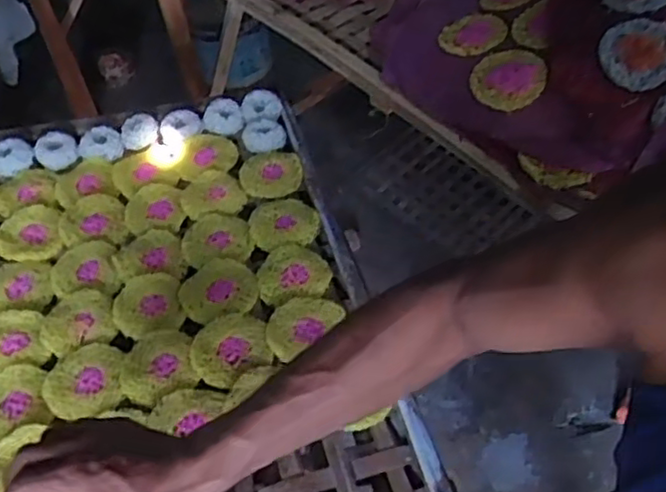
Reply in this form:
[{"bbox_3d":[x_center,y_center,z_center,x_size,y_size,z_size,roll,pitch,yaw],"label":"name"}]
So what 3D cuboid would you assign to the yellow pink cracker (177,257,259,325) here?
[{"bbox_3d":[-0.118,0.045,0.705,0.078,0.004,0.077,-3,49,3],"label":"yellow pink cracker"}]

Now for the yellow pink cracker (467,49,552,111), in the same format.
[{"bbox_3d":[0.182,-0.177,0.719,0.076,0.012,0.076,-19,59,10],"label":"yellow pink cracker"}]

